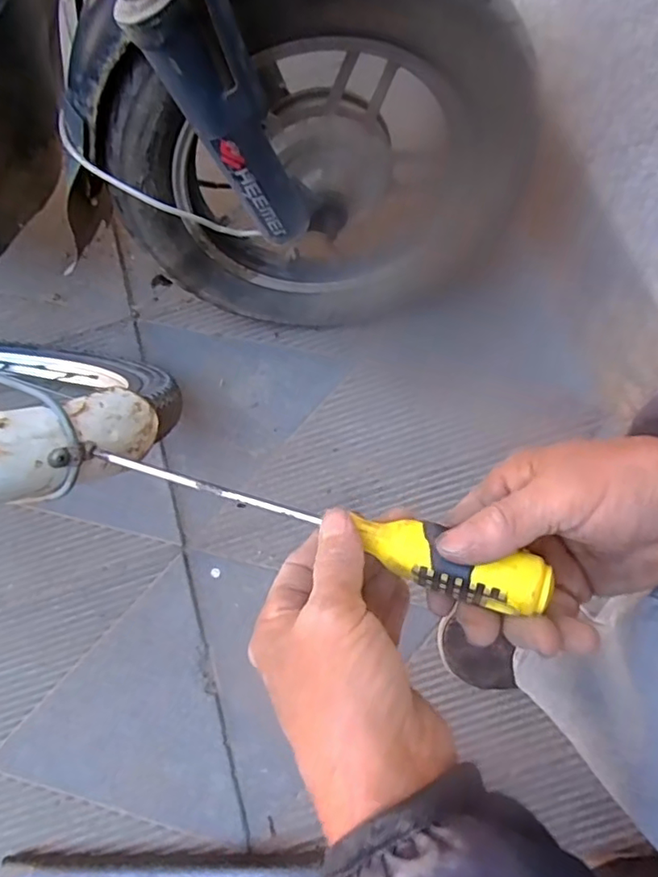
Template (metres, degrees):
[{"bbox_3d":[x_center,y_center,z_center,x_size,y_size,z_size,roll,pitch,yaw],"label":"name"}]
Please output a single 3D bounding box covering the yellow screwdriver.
[{"bbox_3d":[-0.016,0.036,0.290,0.242,0.028,0.027,15,73,20],"label":"yellow screwdriver"}]

